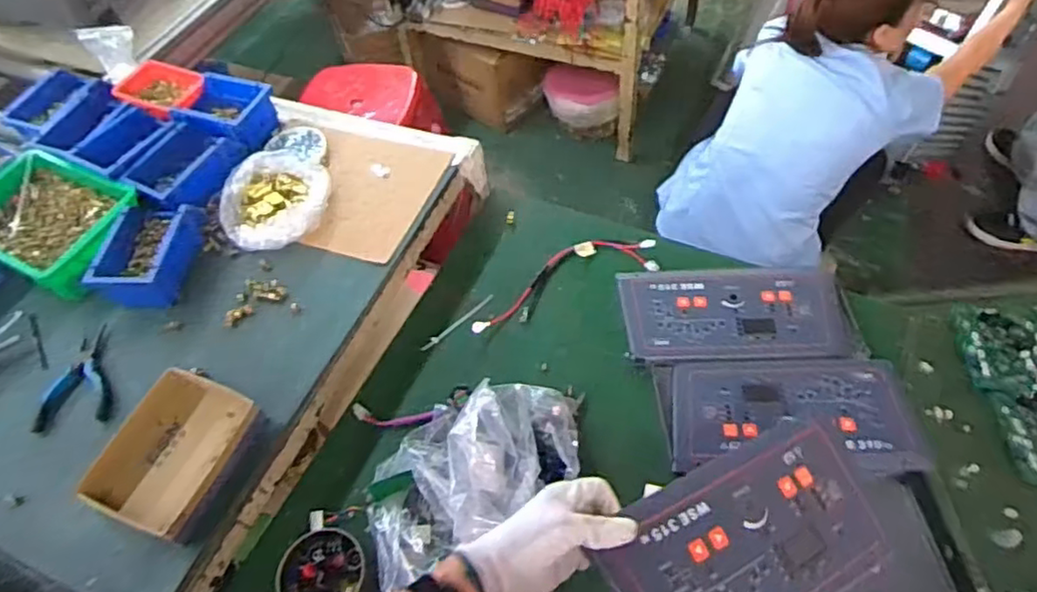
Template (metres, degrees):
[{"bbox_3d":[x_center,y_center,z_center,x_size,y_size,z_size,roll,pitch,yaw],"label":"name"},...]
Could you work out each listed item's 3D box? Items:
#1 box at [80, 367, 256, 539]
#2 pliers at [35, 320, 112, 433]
[{"bbox_3d":[-0.406,0.180,0.792,0.149,0.050,0.186,19,58,18],"label":"box"},{"bbox_3d":[-0.589,0.107,0.891,0.091,0.022,0.146,-13,54,-4],"label":"pliers"}]

